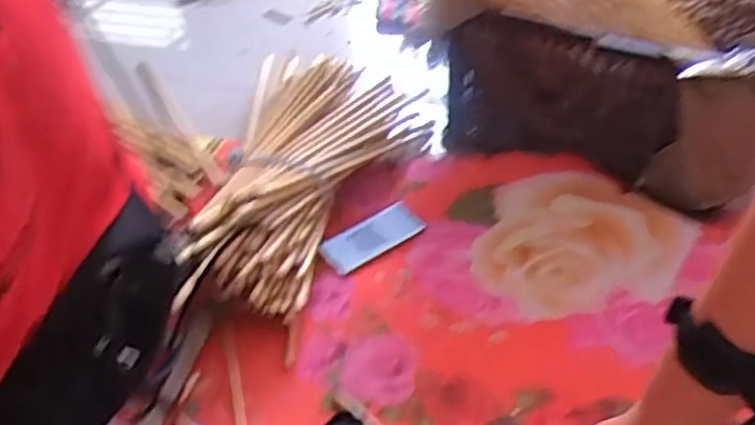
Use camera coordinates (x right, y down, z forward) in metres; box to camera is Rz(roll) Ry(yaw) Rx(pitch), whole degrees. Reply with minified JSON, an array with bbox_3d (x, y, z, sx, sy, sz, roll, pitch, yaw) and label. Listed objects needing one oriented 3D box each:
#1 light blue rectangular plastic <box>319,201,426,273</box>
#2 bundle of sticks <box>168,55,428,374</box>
[{"bbox_3d":[-0.005,0.035,0.993,0.159,0.018,0.058,-29,76,-28],"label":"light blue rectangular plastic"},{"bbox_3d":[-0.122,-0.064,0.984,0.225,0.130,0.540,16,49,16],"label":"bundle of sticks"}]

